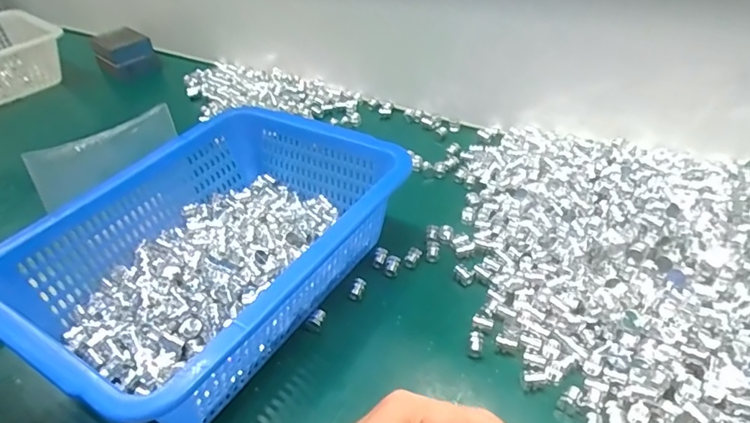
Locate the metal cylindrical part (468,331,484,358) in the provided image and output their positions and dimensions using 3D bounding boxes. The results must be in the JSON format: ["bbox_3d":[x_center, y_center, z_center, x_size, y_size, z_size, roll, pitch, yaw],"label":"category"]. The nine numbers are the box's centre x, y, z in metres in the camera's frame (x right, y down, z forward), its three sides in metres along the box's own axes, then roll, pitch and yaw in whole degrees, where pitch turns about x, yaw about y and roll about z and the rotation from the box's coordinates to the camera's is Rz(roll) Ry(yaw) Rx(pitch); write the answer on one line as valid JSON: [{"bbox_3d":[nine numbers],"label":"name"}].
[{"bbox_3d":[0.078,0.102,0.410,0.010,0.009,0.018,6,41,16],"label":"metal cylindrical part"}]

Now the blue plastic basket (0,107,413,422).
[{"bbox_3d":[-0.127,0.032,0.448,0.219,0.103,0.308,17,45,27],"label":"blue plastic basket"}]

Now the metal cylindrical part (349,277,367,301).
[{"bbox_3d":[-0.014,0.068,0.464,0.011,0.007,0.023,7,41,17],"label":"metal cylindrical part"}]

